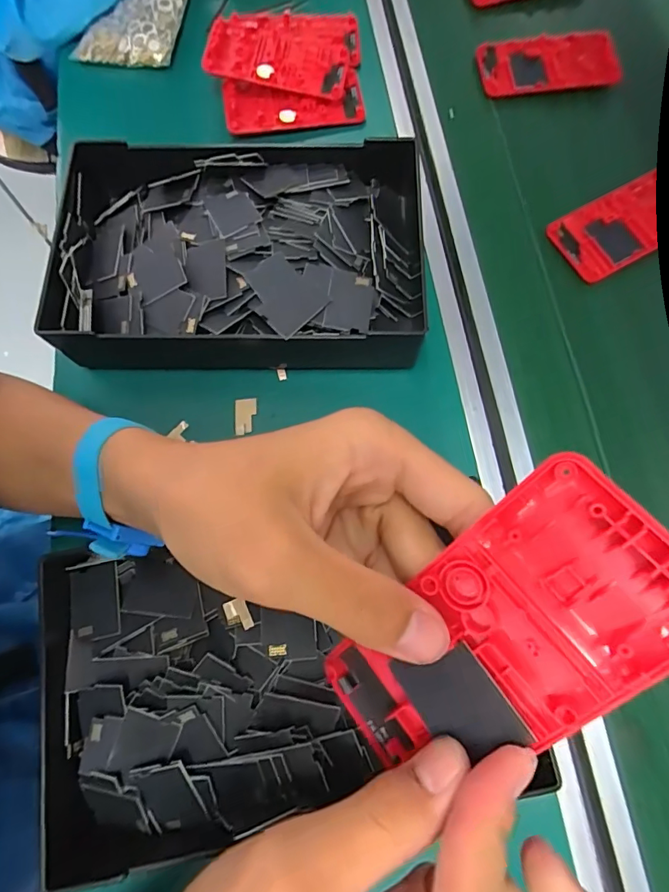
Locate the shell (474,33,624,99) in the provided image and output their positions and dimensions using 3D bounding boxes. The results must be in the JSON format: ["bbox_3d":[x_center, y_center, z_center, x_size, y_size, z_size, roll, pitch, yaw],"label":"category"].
[{"bbox_3d":[0.199,-0.359,0.430,0.125,0.011,0.066,-3,78,3],"label":"shell"}]

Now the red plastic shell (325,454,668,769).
[{"bbox_3d":[0.051,0.063,0.146,0.119,0.011,0.061,-48,67,18],"label":"red plastic shell"}]

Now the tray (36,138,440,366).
[{"bbox_3d":[-0.065,-0.141,0.339,0.266,0.050,0.182,4,74,0],"label":"tray"}]

